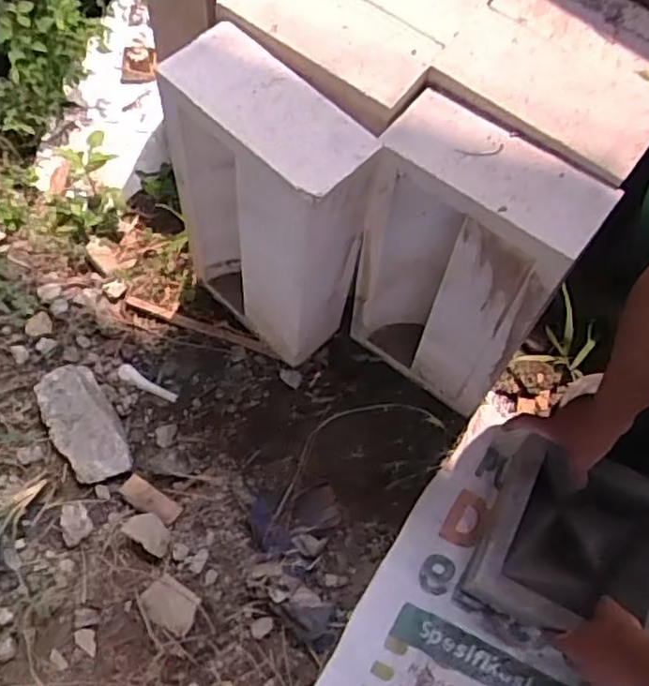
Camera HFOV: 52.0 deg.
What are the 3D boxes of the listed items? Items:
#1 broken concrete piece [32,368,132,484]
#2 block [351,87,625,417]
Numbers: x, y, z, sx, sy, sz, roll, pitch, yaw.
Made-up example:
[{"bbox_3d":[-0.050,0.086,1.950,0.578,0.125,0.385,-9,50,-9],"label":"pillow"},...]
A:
[{"bbox_3d":[-0.316,0.105,0.868,0.084,0.046,0.157,-33,71,-10],"label":"broken concrete piece"},{"bbox_3d":[0.146,-0.073,0.752,0.198,0.375,0.124,35,74,14],"label":"block"}]

